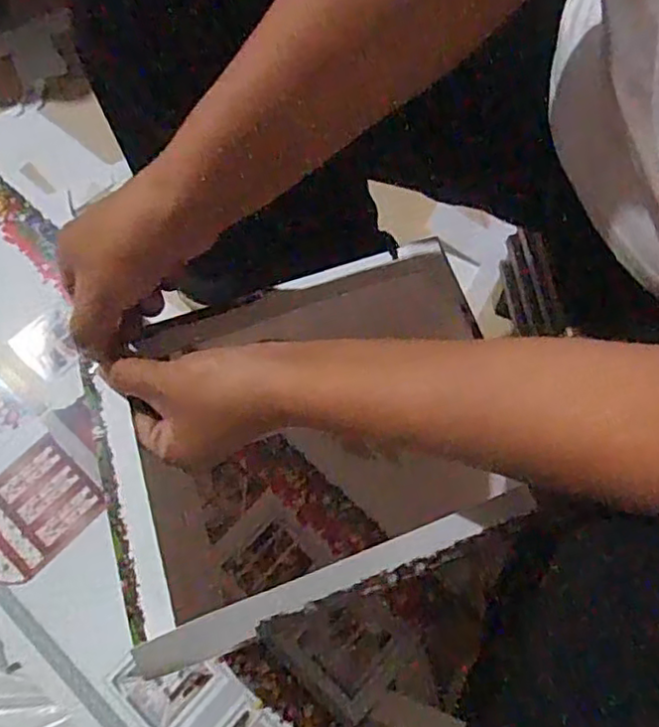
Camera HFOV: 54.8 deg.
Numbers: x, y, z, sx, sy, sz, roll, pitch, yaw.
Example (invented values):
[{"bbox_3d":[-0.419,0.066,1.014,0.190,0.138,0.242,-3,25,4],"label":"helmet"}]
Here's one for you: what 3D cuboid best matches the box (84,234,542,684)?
[{"bbox_3d":[-0.013,0.039,0.384,0.250,0.015,0.198,-18,69,-8],"label":"box"}]

